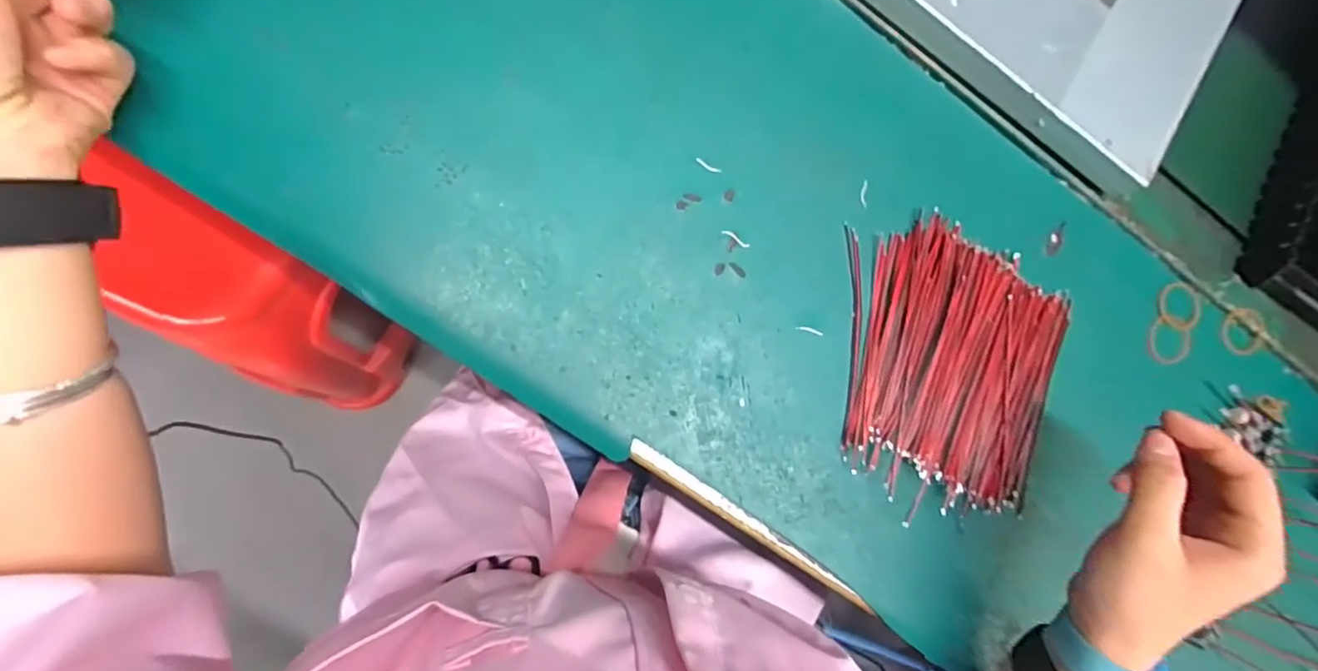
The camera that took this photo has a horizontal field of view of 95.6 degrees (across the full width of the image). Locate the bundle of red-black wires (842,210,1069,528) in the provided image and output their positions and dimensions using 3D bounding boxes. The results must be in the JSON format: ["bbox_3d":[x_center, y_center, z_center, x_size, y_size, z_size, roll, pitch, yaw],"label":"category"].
[{"bbox_3d":[0.184,0.018,0.362,0.139,0.013,0.169,3,84,-12],"label":"bundle of red-black wires"}]

